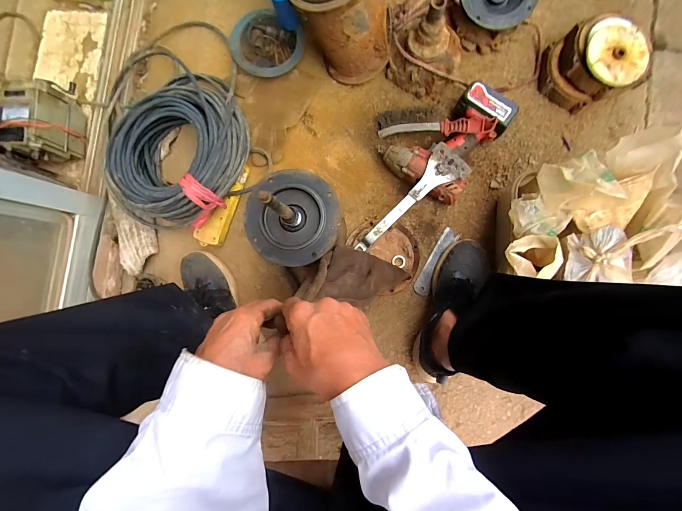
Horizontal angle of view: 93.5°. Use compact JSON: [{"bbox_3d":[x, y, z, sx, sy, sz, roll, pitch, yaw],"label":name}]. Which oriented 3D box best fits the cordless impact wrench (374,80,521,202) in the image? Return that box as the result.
[{"bbox_3d":[0.214,-0.243,0.663,0.188,0.083,0.237,37,90,6],"label":"cordless impact wrench"}]

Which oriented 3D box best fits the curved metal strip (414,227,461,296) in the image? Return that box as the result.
[{"bbox_3d":[0.202,0.014,0.682,0.034,0.008,0.153,29,88,12],"label":"curved metal strip"}]

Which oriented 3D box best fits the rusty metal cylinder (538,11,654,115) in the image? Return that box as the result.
[{"bbox_3d":[0.526,-0.402,0.668,0.184,0.096,0.159,-19,85,1],"label":"rusty metal cylinder"}]

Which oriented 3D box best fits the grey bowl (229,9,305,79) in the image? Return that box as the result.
[{"bbox_3d":[-0.163,-0.457,0.703,0.154,0.041,0.138,28,87,4],"label":"grey bowl"}]

